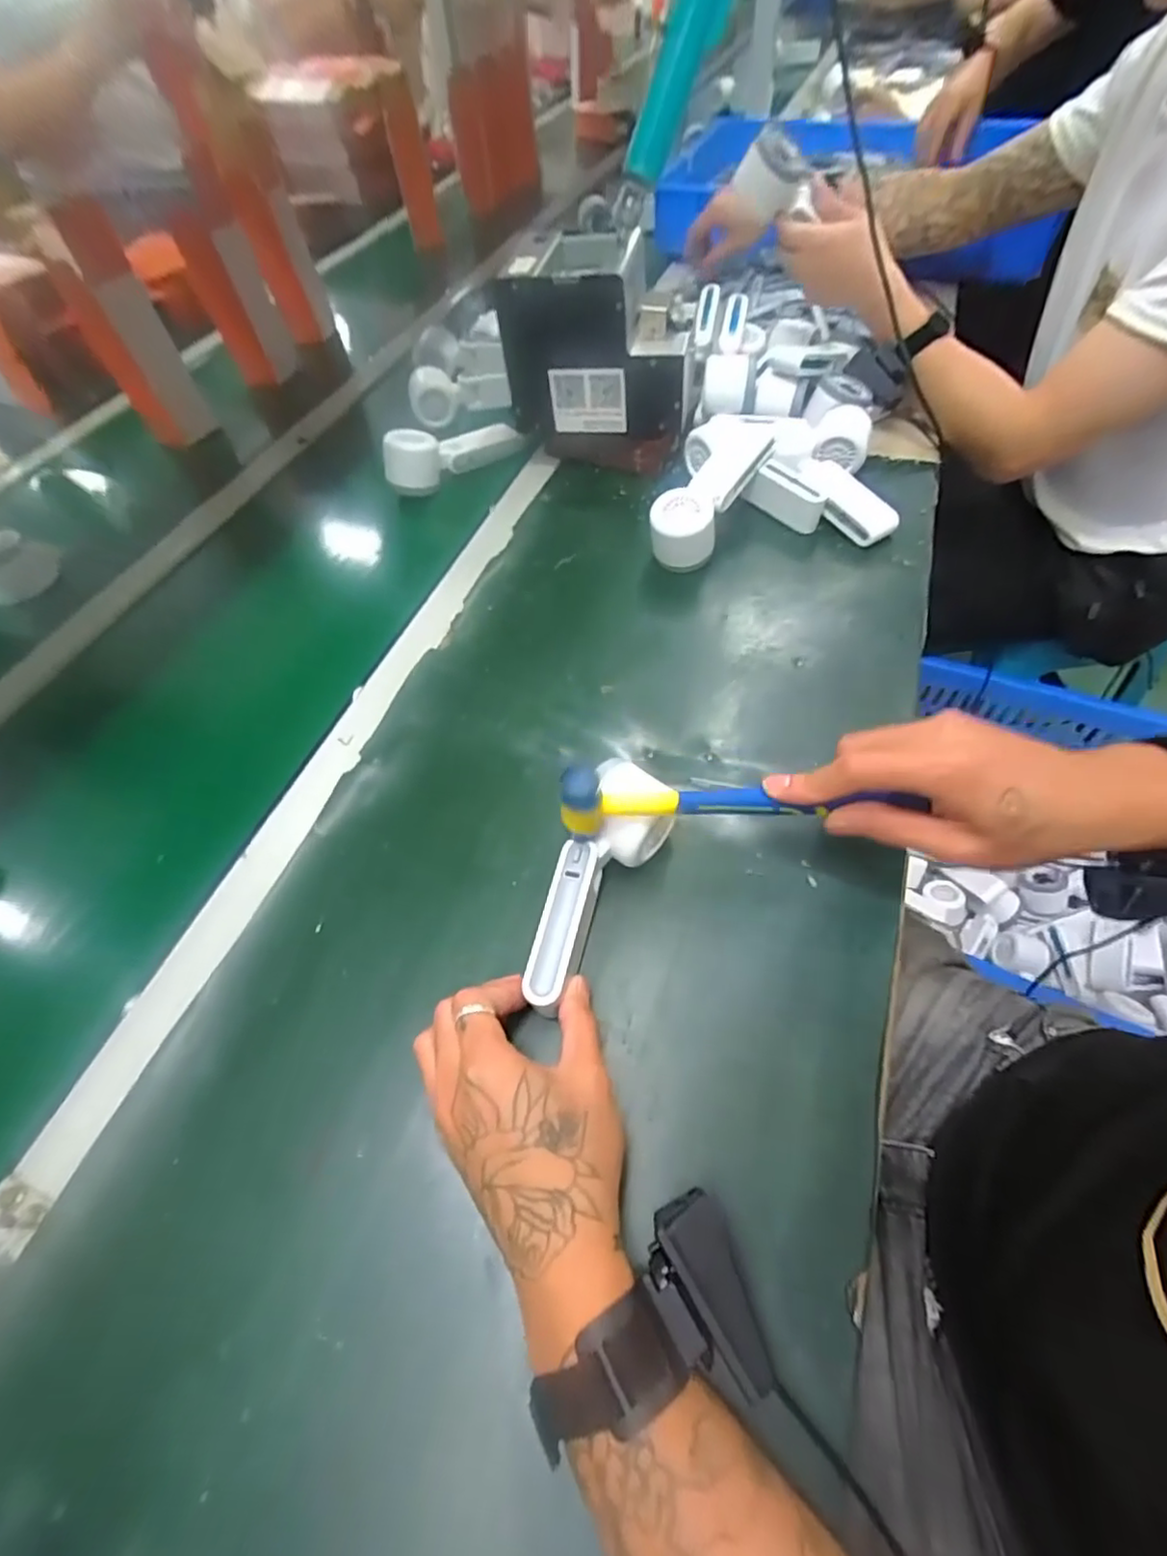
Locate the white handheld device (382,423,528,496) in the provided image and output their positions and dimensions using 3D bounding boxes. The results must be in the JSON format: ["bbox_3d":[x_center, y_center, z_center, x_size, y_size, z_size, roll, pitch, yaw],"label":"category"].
[{"bbox_3d":[-0.148,-0.371,0.699,0.159,0.064,0.050,-26,57,-13],"label":"white handheld device"}]

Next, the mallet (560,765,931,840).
[{"bbox_3d":[0.082,0.019,0.360,0.188,0.061,0.019,1,55,2],"label":"mallet"}]

